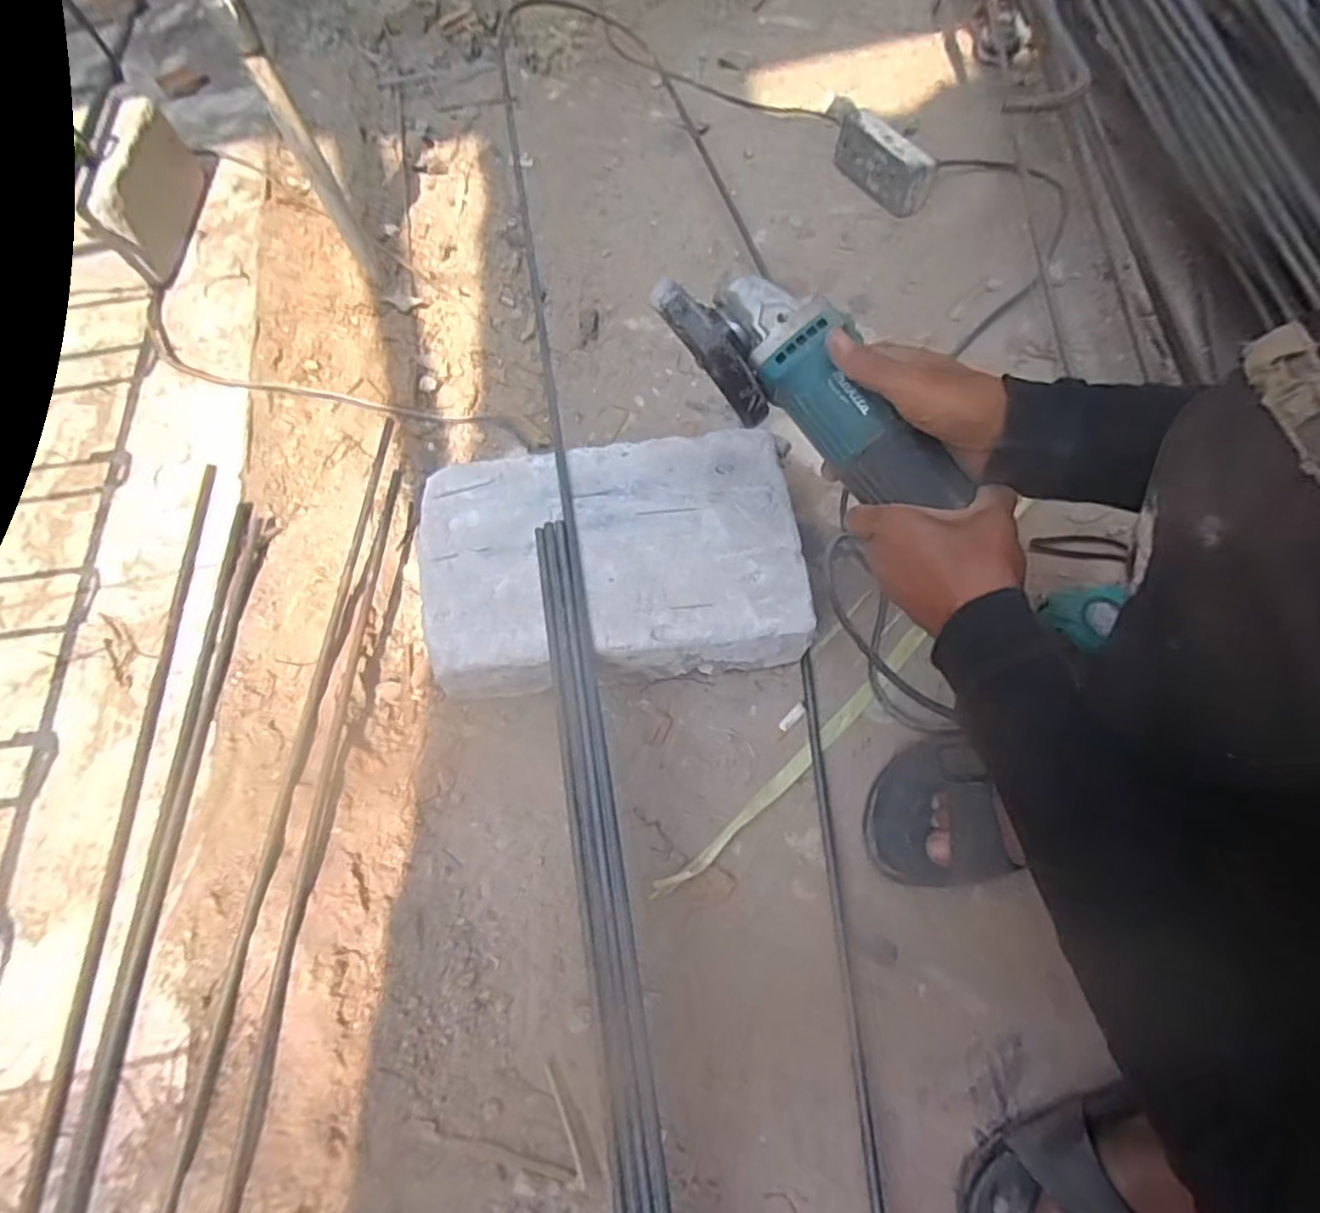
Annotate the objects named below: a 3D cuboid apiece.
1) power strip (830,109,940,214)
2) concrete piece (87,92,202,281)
[{"bbox_3d":[0.275,-0.546,0.819,0.045,0.061,0.143,-39,69,-13],"label":"power strip"},{"bbox_3d":[-0.592,-0.488,0.772,0.033,0.100,0.193,-5,66,3],"label":"concrete piece"}]

